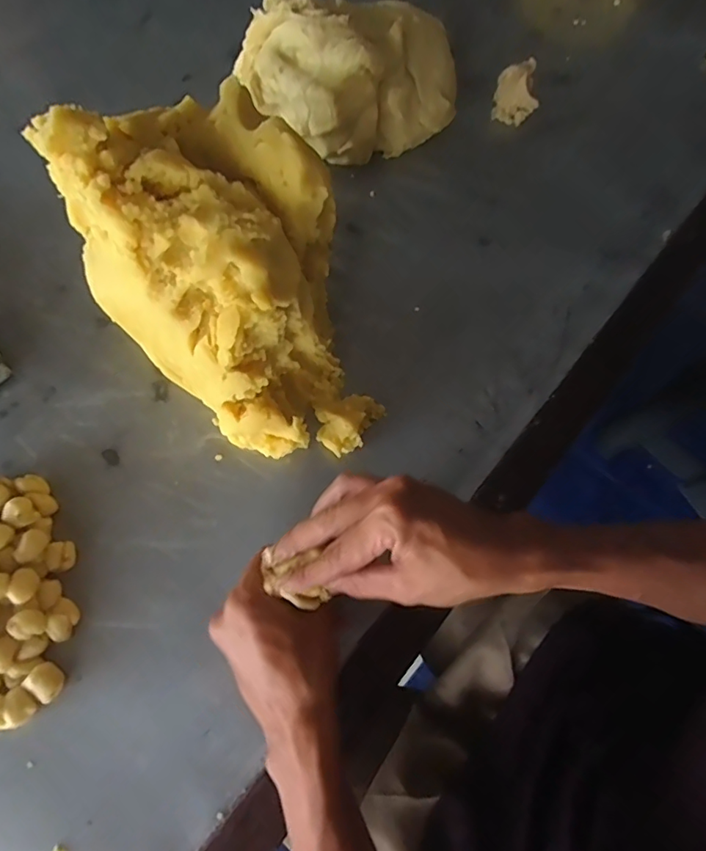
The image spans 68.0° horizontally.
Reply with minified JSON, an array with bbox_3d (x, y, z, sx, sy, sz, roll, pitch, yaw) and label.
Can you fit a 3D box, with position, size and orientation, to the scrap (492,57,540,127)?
[{"bbox_3d":[0.181,-0.366,0.573,0.044,0.039,0.053,10,70,1],"label":"scrap"}]

